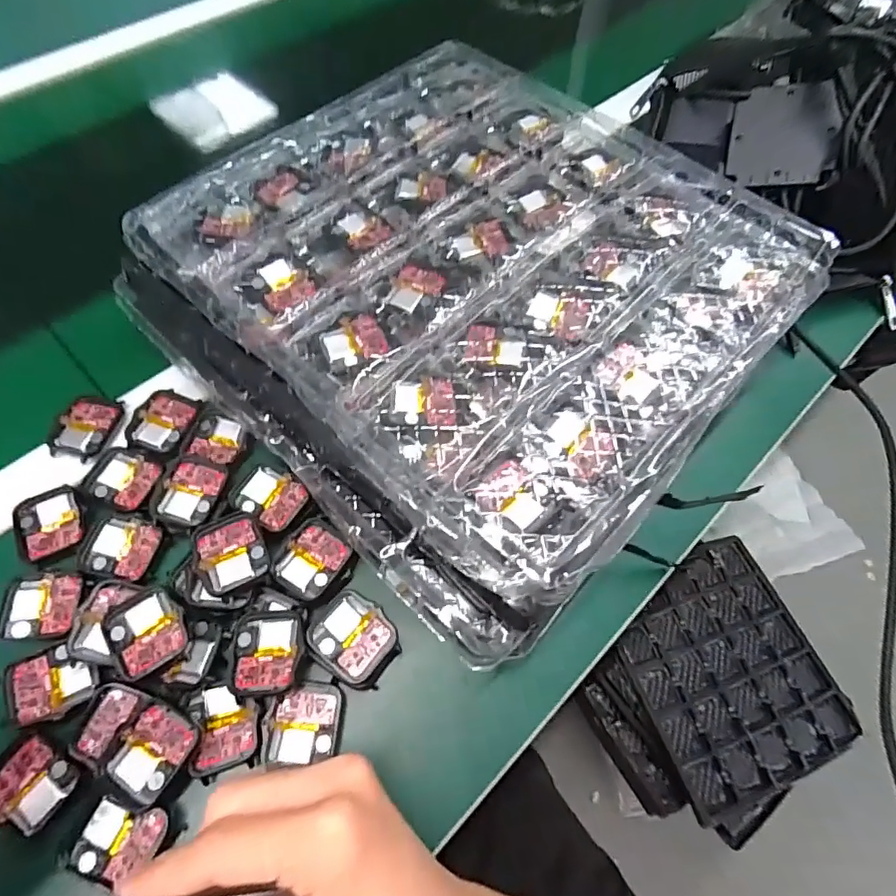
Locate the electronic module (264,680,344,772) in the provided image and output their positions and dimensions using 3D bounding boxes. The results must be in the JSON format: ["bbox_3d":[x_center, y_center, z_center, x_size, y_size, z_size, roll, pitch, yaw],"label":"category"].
[{"bbox_3d":[-0.074,0.142,0.279,0.038,0.009,0.037,-4,62,-4],"label":"electronic module"}]

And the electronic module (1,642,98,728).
[{"bbox_3d":[-0.207,0.122,0.280,0.041,0.011,0.035,-19,64,-11],"label":"electronic module"}]

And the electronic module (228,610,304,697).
[{"bbox_3d":[-0.096,0.109,0.287,0.038,0.009,0.042,-6,62,-5],"label":"electronic module"}]

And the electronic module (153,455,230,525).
[{"bbox_3d":[-0.156,0.025,0.327,0.039,0.006,0.043,7,62,2],"label":"electronic module"}]

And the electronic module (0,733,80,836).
[{"bbox_3d":[-0.206,0.164,0.263,0.038,0.008,0.033,32,65,15],"label":"electronic module"}]

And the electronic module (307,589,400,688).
[{"bbox_3d":[-0.052,0.104,0.294,0.047,0.009,0.040,36,66,16],"label":"electronic module"}]

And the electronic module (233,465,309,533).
[{"bbox_3d":[-0.109,0.030,0.326,0.038,0.007,0.033,28,64,13],"label":"electronic module"}]

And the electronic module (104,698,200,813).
[{"bbox_3d":[-0.146,0.149,0.263,0.034,0.004,0.040,28,64,13],"label":"electronic module"}]

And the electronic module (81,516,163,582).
[{"bbox_3d":[-0.192,0.060,0.317,0.039,0.005,0.035,13,62,5],"label":"electronic module"}]

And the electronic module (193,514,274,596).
[{"bbox_3d":[-0.121,0.058,0.302,0.036,0.006,0.041,-24,65,-14],"label":"electronic module"}]

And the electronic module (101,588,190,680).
[{"bbox_3d":[-0.163,0.099,0.290,0.037,0.011,0.042,-31,67,-17],"label":"electronic module"}]

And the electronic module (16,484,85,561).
[{"bbox_3d":[-0.238,0.043,0.322,0.034,0.004,0.042,-27,66,-15],"label":"electronic module"}]

